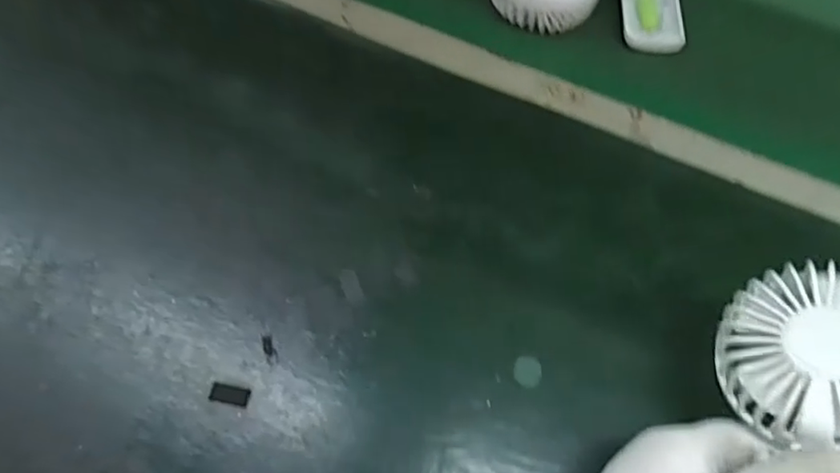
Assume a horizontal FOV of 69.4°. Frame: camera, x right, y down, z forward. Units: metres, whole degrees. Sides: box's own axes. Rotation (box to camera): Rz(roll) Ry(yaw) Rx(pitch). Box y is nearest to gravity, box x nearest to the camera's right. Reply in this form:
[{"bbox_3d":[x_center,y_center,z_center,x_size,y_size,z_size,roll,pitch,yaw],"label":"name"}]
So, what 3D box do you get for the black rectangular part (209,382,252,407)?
[{"bbox_3d":[-0.106,0.088,0.337,0.022,0.004,0.010,12,61,4],"label":"black rectangular part"}]

